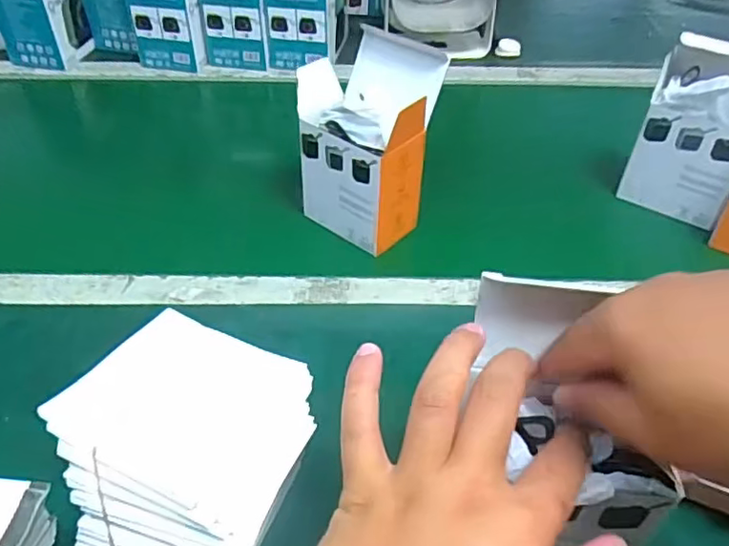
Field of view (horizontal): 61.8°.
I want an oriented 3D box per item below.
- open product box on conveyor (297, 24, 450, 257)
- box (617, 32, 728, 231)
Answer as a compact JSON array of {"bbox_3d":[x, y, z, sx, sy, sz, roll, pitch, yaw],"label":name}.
[{"bbox_3d":[0.001,-0.121,0.569,0.094,0.168,0.110,-31,51,-31],"label":"open product box on conveyor"},{"bbox_3d":[0.325,-0.138,0.593,0.101,0.164,0.054,24,46,24],"label":"box"}]

